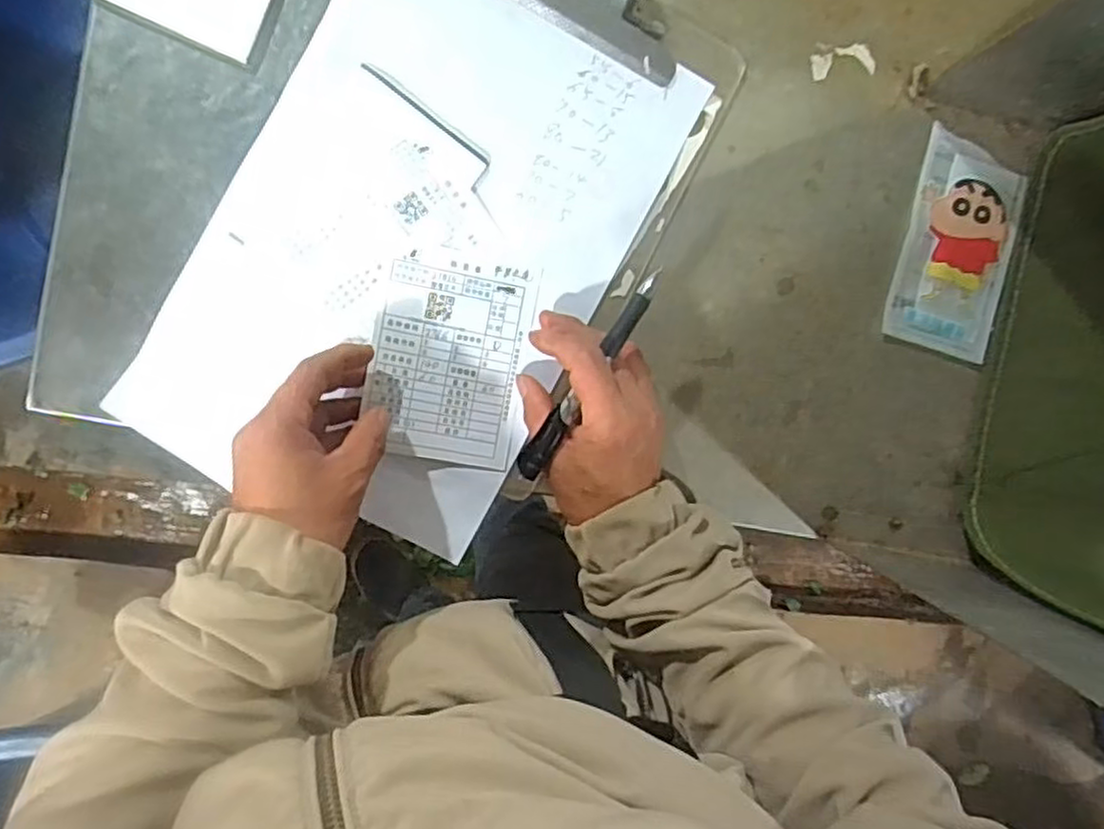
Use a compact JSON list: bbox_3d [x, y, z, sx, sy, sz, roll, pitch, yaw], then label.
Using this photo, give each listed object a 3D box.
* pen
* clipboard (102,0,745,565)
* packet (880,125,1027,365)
[{"bbox_3d":[0.021,-0.022,0.406,0.014,0.008,0.135,33,96,-7],"label":"pen"},{"bbox_3d":[-0.059,-0.115,0.427,0.240,0.028,0.368,26,89,-8],"label":"clipboard"},{"bbox_3d":[0.273,-0.111,0.481,0.078,0.005,0.138,14,91,-8],"label":"packet"}]

